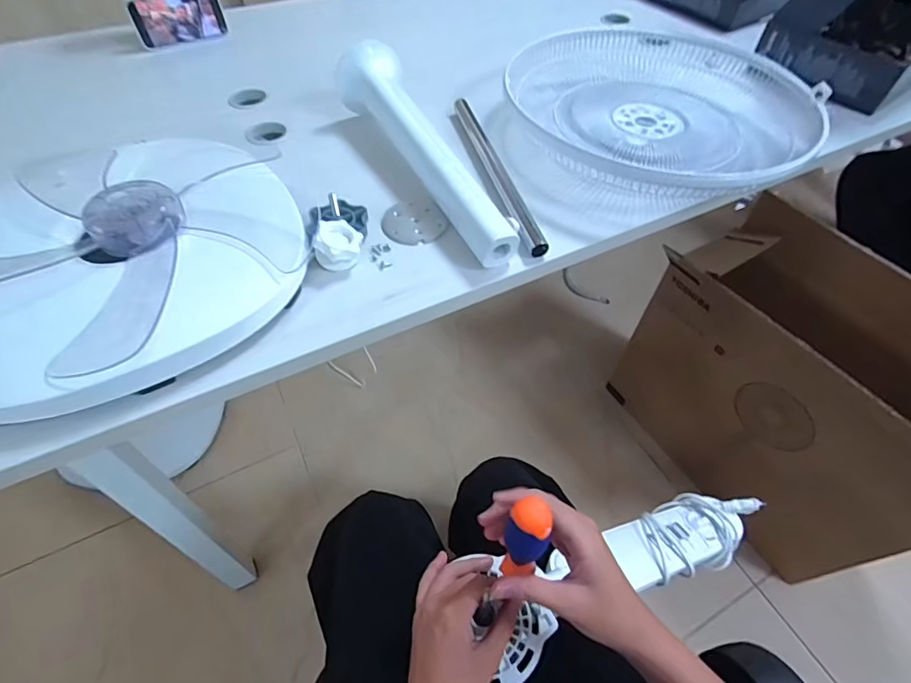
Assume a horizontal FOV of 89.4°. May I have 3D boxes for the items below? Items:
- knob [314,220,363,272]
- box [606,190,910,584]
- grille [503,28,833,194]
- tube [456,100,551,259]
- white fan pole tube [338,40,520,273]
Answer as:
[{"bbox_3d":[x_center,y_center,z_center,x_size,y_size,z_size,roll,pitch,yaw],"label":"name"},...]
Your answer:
[{"bbox_3d":[-0.135,-0.111,0.536,0.055,0.043,0.048,-18,57,-14],"label":"knob"},{"bbox_3d":[0.662,0.125,0.960,0.250,0.570,0.605,-25,59,-18],"label":"box"},{"bbox_3d":[0.299,-0.362,0.697,0.398,0.067,0.411,1,54,-1],"label":"grille"},{"bbox_3d":[0.056,-0.244,0.652,0.023,0.024,0.348,-12,55,-10],"label":"tube"},{"bbox_3d":[-0.044,-0.268,0.624,0.078,0.090,0.417,-26,59,-19],"label":"white fan pole tube"}]

